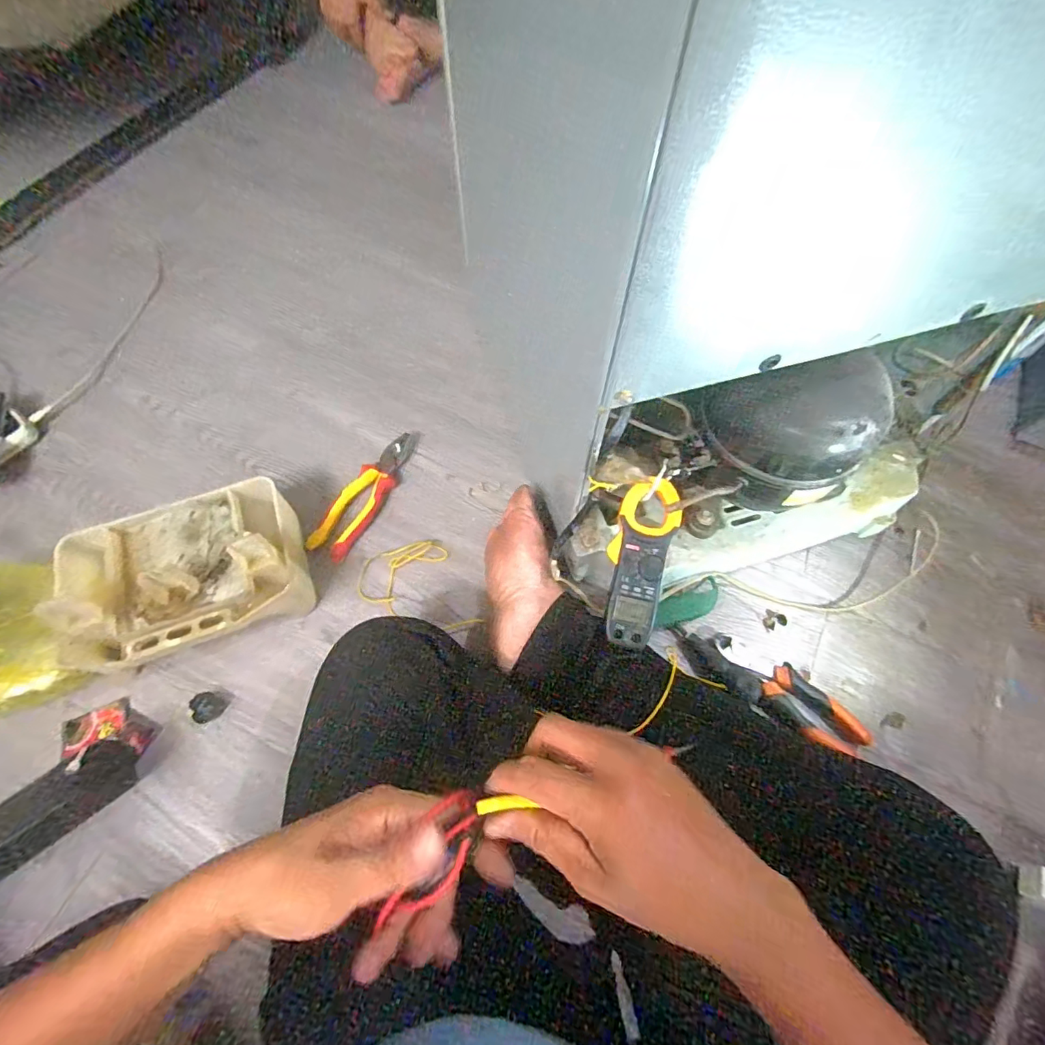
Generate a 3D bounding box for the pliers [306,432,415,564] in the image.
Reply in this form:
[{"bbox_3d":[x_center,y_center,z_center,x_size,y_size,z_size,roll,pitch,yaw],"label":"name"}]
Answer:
[{"bbox_3d":[-0.204,-0.041,0.676,0.047,0.022,0.196,26,67,12],"label":"pliers"}]

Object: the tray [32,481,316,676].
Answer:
[{"bbox_3d":[-0.382,0.064,0.587,0.248,0.081,0.179,-18,66,-8],"label":"tray"}]

